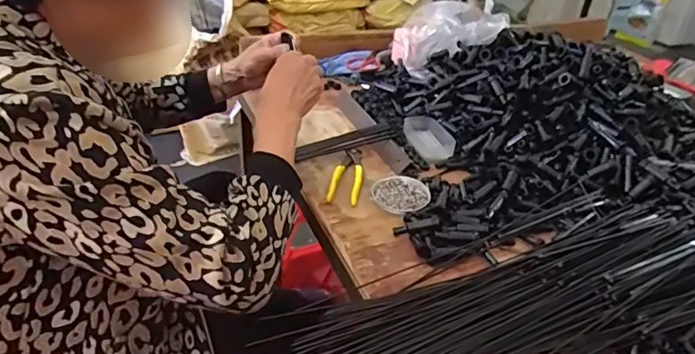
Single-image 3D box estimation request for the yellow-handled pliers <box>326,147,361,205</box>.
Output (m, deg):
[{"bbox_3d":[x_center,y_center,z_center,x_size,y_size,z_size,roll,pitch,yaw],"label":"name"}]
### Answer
[{"bbox_3d":[0.000,-0.004,0.853,0.048,0.009,0.158,7,32,4],"label":"yellow-handled pliers"}]

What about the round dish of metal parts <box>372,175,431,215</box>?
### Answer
[{"bbox_3d":[0.085,0.026,0.809,0.087,0.010,0.086,3,32,-2],"label":"round dish of metal parts"}]

